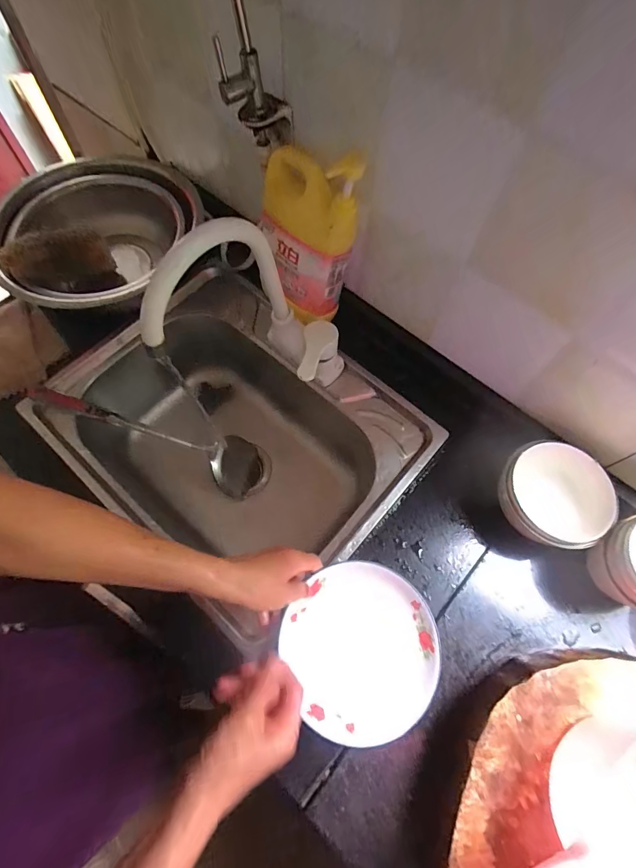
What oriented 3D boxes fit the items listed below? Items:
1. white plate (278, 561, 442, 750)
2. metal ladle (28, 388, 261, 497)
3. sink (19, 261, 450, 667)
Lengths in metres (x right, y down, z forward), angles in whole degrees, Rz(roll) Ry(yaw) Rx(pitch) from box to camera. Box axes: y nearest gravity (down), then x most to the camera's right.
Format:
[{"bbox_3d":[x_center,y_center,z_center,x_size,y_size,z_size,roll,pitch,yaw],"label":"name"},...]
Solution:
[{"bbox_3d":[0.053,0.253,0.471,0.173,0.024,0.180,1,66,-1],"label":"white plate"},{"bbox_3d":[-0.264,0.007,0.654,0.372,0.038,0.092,24,63,-26],"label":"metal ladle"},{"bbox_3d":[-0.123,0.024,0.669,0.499,0.215,0.401,40,71,15],"label":"sink"}]

